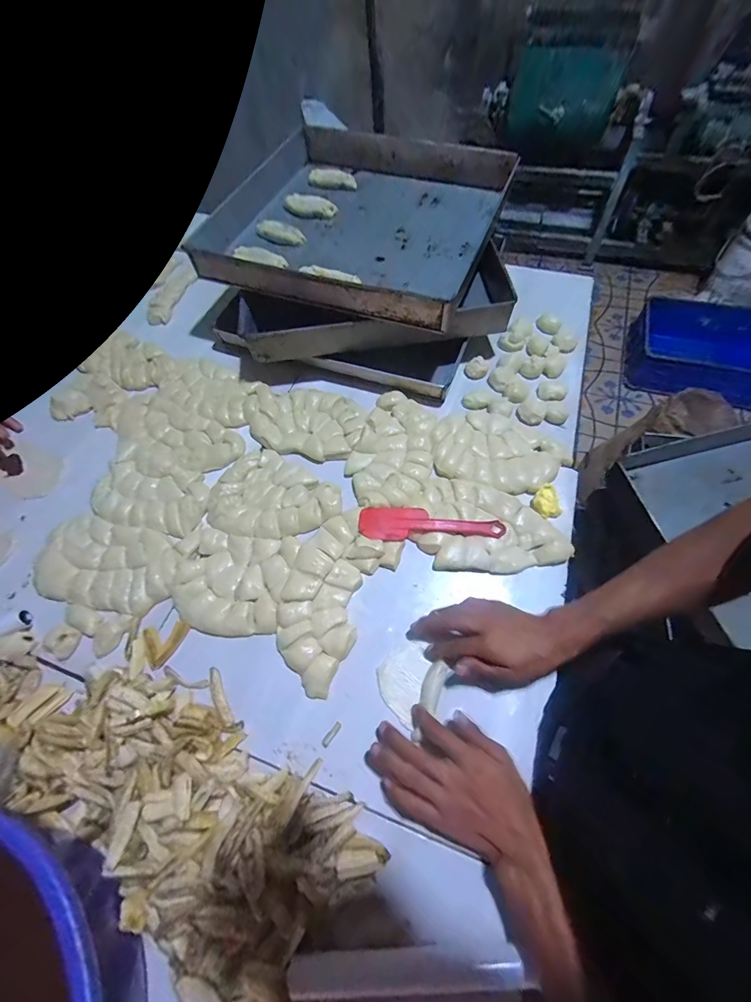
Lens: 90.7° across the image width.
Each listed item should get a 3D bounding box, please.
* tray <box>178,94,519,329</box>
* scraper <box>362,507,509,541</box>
[{"bbox_3d":[-0.033,-0.524,0.679,0.462,0.058,0.455,18,66,13],"label":"tray"},{"bbox_3d":[0.077,0.031,0.517,0.197,0.018,0.044,-1,62,3],"label":"scraper"}]

